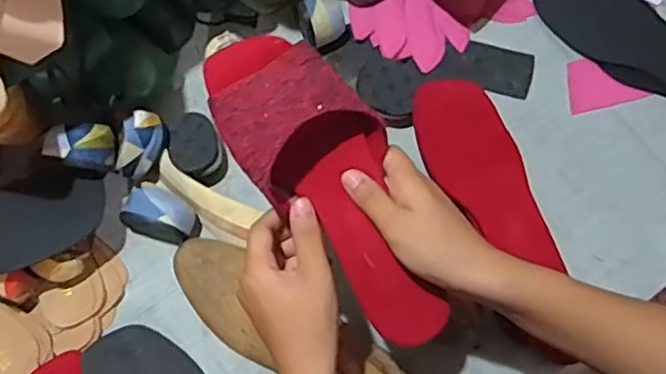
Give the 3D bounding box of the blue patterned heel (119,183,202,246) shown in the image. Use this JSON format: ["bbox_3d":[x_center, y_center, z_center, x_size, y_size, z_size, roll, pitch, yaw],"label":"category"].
[{"bbox_3d":[-0.153,0.026,0.593,0.058,0.047,0.046,29,77,9],"label":"blue patterned heel"}]

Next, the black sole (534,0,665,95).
[{"bbox_3d":[0.310,-0.130,0.642,0.241,0.008,0.077,40,79,11],"label":"black sole"}]

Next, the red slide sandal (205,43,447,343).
[{"bbox_3d":[0.001,0.000,0.444,0.094,0.050,0.233,-32,95,-7],"label":"red slide sandal"}]

